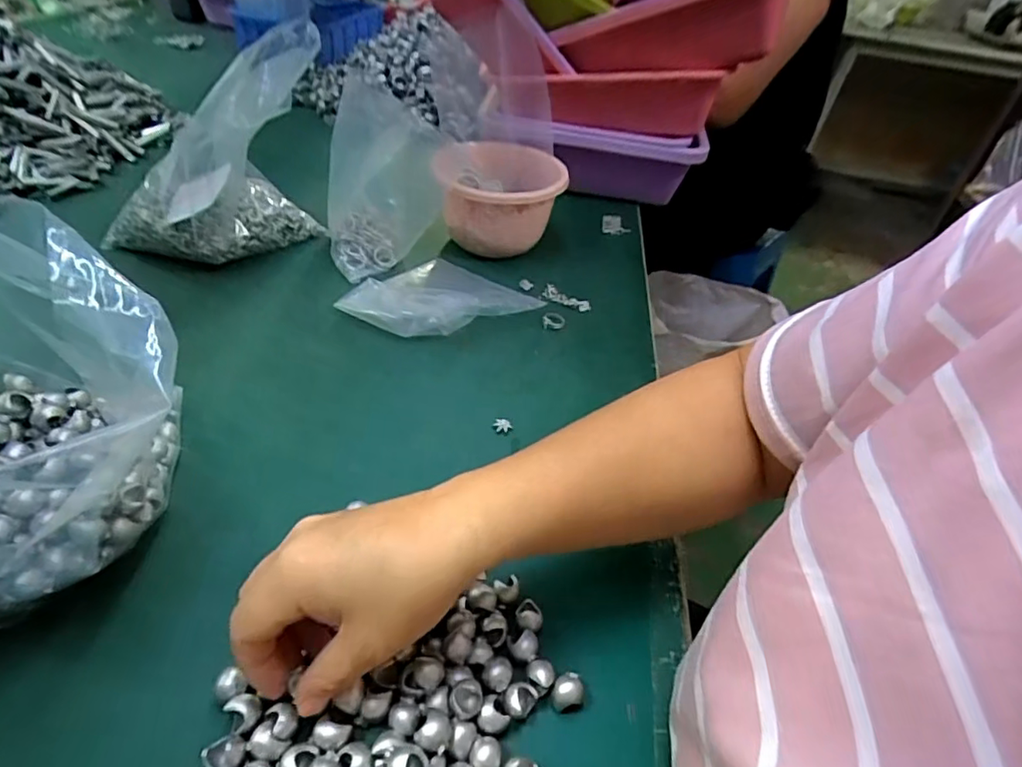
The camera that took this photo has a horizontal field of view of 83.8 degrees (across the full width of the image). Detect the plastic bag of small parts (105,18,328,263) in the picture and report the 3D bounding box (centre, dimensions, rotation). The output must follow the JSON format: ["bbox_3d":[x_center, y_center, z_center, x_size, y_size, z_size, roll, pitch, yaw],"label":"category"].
[{"bbox_3d":[-0.280,-0.211,0.544,0.201,0.182,0.135,15,42,10],"label":"plastic bag of small parts"}]

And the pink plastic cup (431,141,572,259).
[{"bbox_3d":[-0.008,-0.200,0.619,0.122,0.105,0.137,11,41,5],"label":"pink plastic cup"}]

